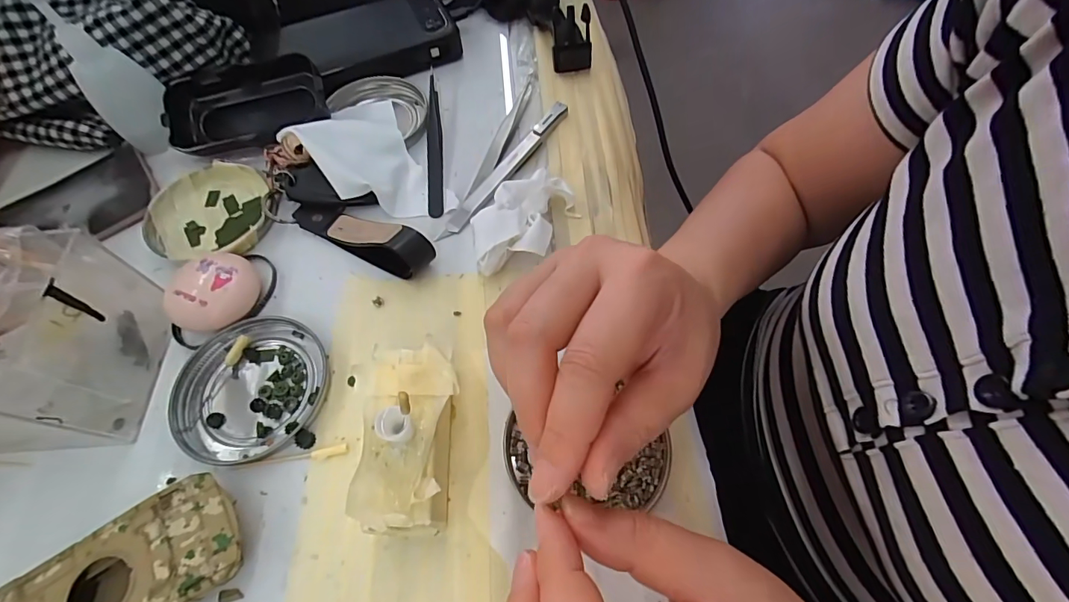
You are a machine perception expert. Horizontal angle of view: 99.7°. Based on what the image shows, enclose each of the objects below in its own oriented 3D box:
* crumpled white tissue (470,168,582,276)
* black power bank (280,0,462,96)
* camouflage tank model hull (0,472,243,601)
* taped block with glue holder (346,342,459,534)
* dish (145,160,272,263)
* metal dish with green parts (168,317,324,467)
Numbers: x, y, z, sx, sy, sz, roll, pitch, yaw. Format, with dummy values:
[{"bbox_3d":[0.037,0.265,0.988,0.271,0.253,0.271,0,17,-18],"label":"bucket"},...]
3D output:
[{"bbox_3d":[-0.006,-0.049,0.281,0.071,0.019,0.053,-20,63,-10],"label":"crumpled white tissue"},{"bbox_3d":[-0.132,-0.210,0.367,0.125,0.028,0.075,-24,64,-12],"label":"black power bank"},{"bbox_3d":[-0.175,0.123,0.195,0.095,0.024,0.051,-33,66,-16],"label":"camouflage tank model hull"},{"bbox_3d":[-0.058,0.061,0.212,0.042,0.047,0.086,-1,62,0],"label":"taped block with glue holder"},{"bbox_3d":[-0.215,-0.061,0.301,0.081,0.011,0.073,-3,62,-1],"label":"dish"},{"bbox_3d":[-0.154,0.046,0.244,0.077,0.008,0.075,0,62,0],"label":"metal dish with green parts"}]

